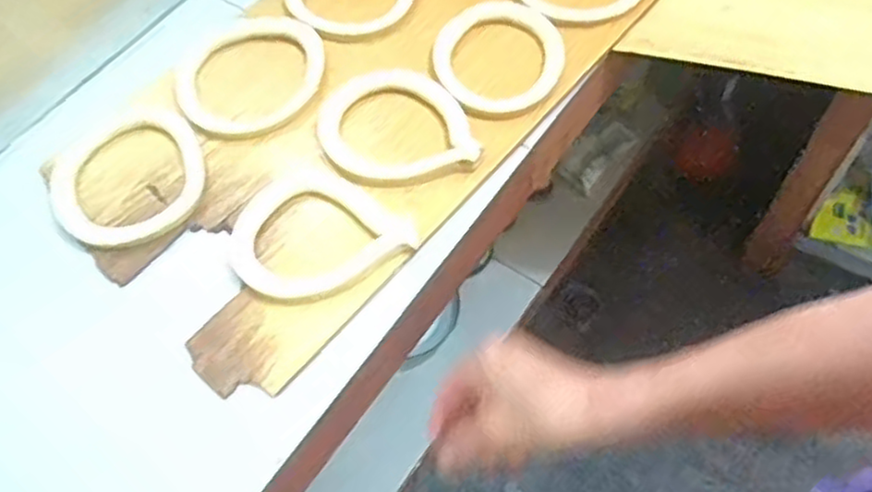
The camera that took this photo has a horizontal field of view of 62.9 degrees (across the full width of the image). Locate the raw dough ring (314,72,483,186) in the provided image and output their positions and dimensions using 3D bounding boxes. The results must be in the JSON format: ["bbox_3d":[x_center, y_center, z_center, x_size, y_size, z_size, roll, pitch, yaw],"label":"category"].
[{"bbox_3d":[-0.046,-0.125,0.756,0.151,0.016,0.152,-2,60,3],"label":"raw dough ring"}]

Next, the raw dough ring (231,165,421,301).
[{"bbox_3d":[-0.123,-0.008,0.697,0.168,0.013,0.139,36,68,22],"label":"raw dough ring"}]

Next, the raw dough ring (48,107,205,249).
[{"bbox_3d":[-0.329,-0.075,0.763,0.161,0.013,0.173,-2,60,3],"label":"raw dough ring"}]

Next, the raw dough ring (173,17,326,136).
[{"bbox_3d":[-0.213,-0.196,0.814,0.168,0.020,0.156,-2,60,3],"label":"raw dough ring"}]

